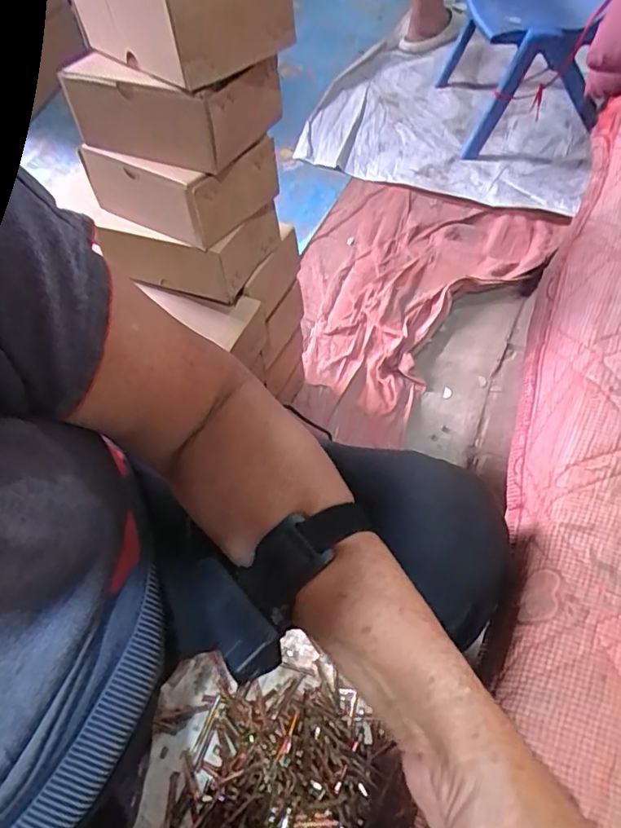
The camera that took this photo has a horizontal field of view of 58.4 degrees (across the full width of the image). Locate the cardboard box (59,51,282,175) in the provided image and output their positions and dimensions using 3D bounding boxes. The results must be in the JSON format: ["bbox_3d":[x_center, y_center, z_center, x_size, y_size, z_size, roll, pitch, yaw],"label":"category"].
[{"bbox_3d":[-0.146,-0.327,0.569,0.190,0.069,0.125,20,63,14],"label":"cardboard box"}]

